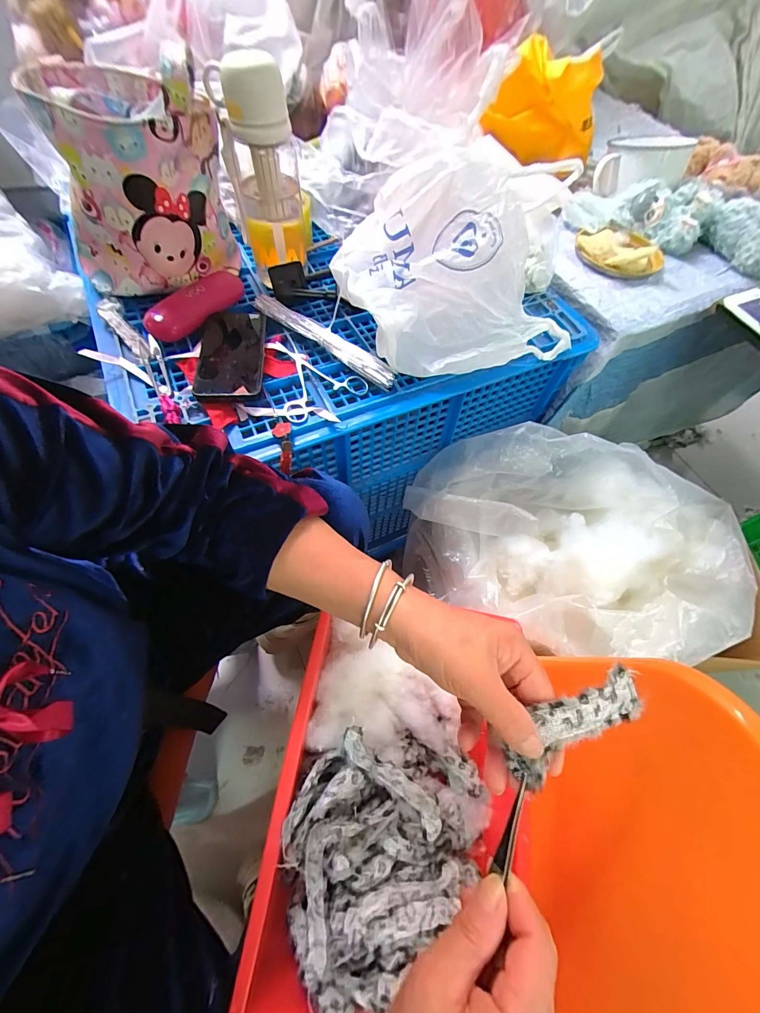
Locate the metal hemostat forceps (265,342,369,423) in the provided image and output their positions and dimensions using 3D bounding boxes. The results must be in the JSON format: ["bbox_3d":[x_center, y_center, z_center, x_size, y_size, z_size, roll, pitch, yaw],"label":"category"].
[{"bbox_3d":[-0.096,-0.177,0.498,0.111,0.015,0.134,-30,68,-17],"label":"metal hemostat forceps"}]

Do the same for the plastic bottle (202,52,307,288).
[{"bbox_3d":[-0.152,-0.424,0.498,0.092,0.240,0.111,-10,63,-8],"label":"plastic bottle"}]

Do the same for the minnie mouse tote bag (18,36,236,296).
[{"bbox_3d":[-0.309,-0.411,0.478,0.207,0.196,0.162,-27,67,-16],"label":"minnie mouse tote bag"}]

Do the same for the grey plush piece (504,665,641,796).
[{"bbox_3d":[0.139,0.145,0.259,0.116,0.026,0.036,-14,63,-24],"label":"grey plush piece"}]

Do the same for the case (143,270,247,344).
[{"bbox_3d":[-0.253,-0.276,0.520,0.050,0.031,0.148,37,67,15],"label":"case"}]

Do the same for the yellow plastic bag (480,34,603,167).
[{"bbox_3d":[0.311,-0.749,0.710,0.206,0.148,0.109,29,65,12],"label":"yellow plastic bag"}]

